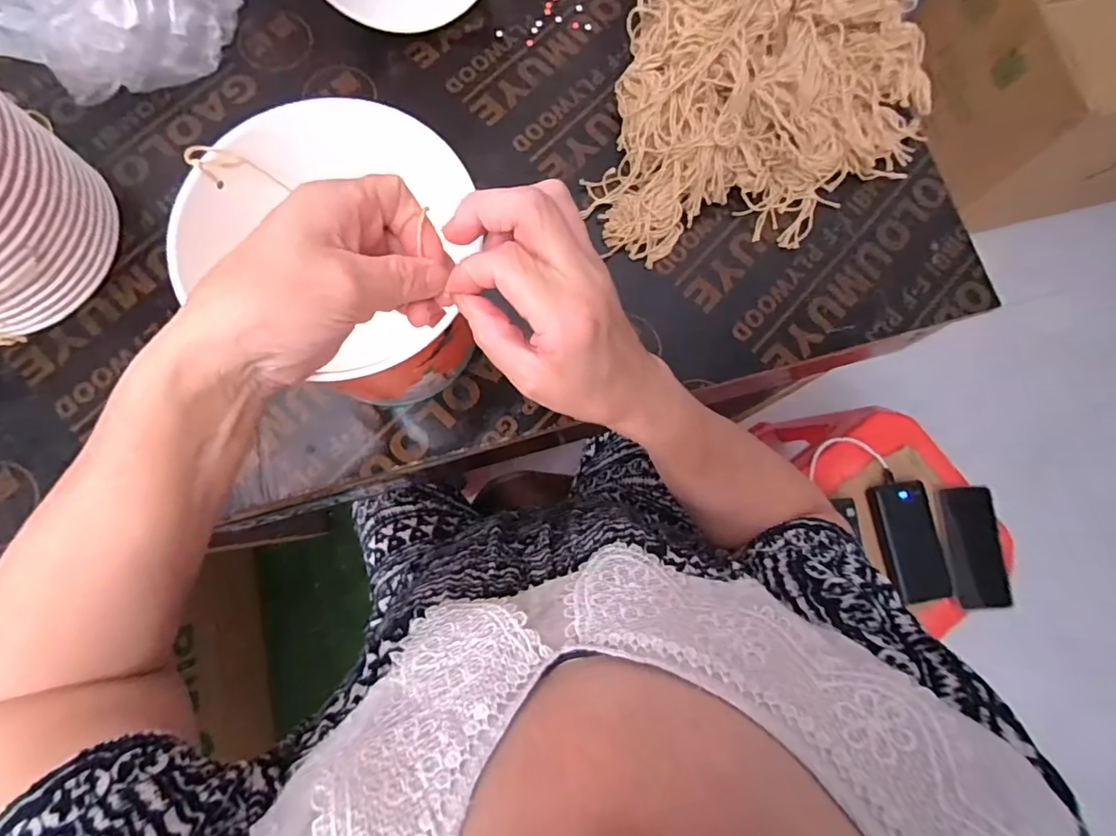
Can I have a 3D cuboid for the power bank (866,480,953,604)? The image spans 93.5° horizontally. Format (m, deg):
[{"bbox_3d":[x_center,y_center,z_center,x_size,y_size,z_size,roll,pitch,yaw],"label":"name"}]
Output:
[{"bbox_3d":[0.479,0.166,0.708,0.074,0.021,0.155,-8,79,-3],"label":"power bank"}]

